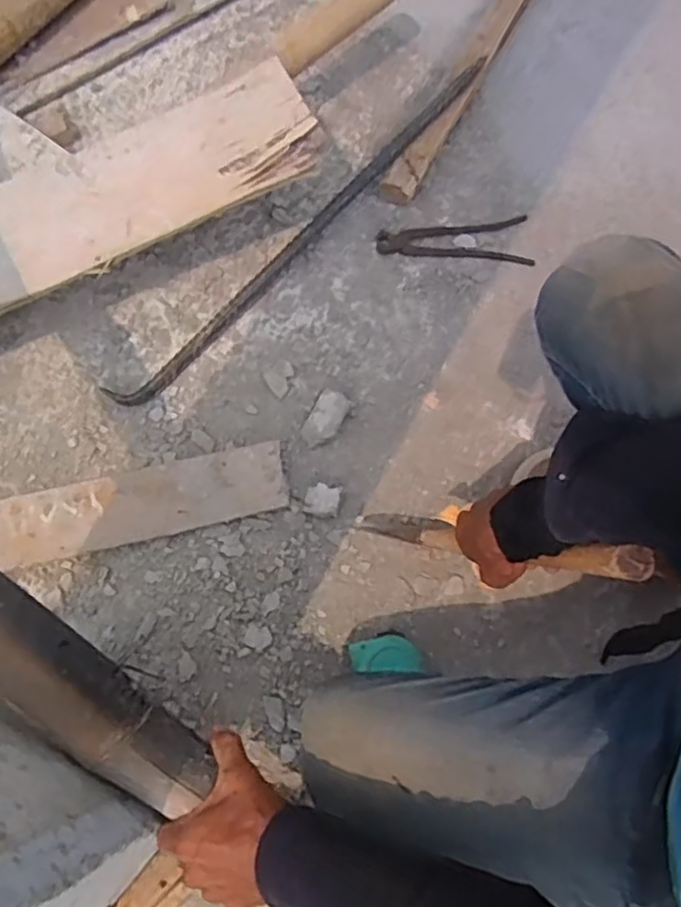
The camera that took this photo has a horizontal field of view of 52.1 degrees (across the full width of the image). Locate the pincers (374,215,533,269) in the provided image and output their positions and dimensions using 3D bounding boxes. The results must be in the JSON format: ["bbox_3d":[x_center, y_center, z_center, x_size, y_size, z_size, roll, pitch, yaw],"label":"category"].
[{"bbox_3d":[0.158,-0.293,0.972,0.213,0.012,0.080,-3,73,-2],"label":"pincers"}]

